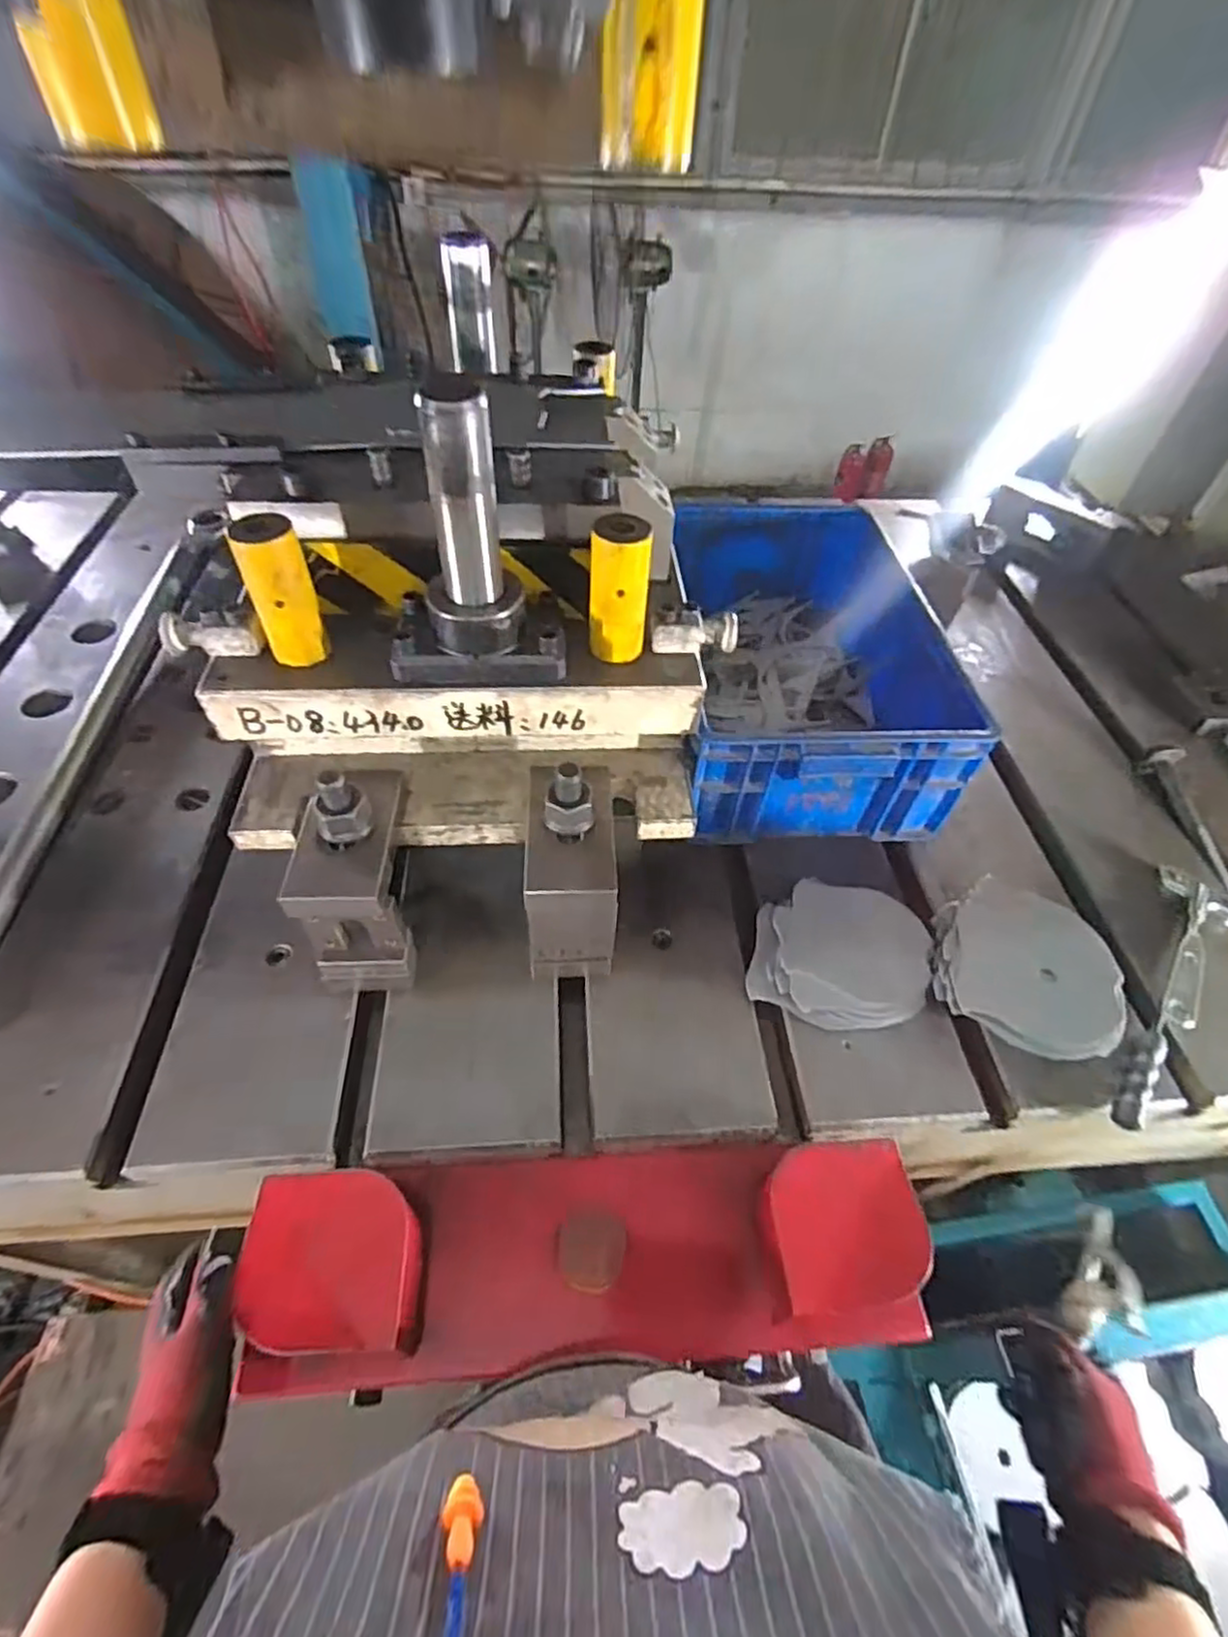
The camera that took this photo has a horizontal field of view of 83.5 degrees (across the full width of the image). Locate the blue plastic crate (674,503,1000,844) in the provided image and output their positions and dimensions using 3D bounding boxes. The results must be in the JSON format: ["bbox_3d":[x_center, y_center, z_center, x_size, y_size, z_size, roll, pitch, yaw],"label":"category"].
[{"bbox_3d":[0.235,-0.199,0.898,0.310,0.181,0.482,2,51,-2],"label":"blue plastic crate"}]

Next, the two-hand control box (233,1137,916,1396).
[{"bbox_3d":[-0.012,0.349,0.564,0.508,0.103,0.143,2,51,-5],"label":"two-hand control box"}]

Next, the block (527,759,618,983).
[{"bbox_3d":[-0.042,0.044,0.662,0.077,0.211,0.137,-1,51,-4],"label":"block"}]

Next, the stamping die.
[{"bbox_3d":[-0.143,-0.213,0.664,0.469,0.299,0.369,2,51,-2],"label":"stamping die"}]

